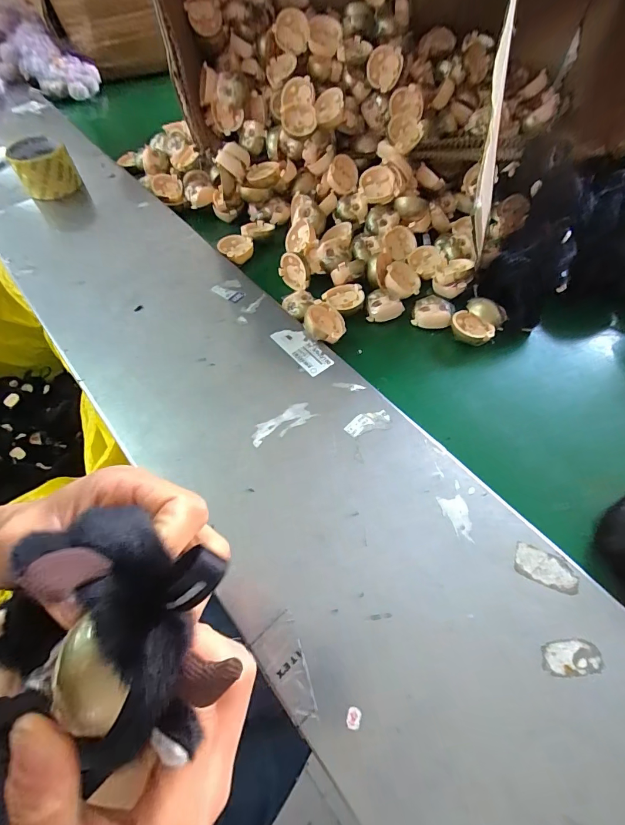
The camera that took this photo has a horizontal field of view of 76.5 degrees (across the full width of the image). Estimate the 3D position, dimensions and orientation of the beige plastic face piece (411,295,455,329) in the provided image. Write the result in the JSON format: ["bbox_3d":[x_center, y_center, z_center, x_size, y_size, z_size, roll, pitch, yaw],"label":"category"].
[{"bbox_3d":[0.152,-0.127,0.500,0.047,0.021,0.040,13,61,11],"label":"beige plastic face piece"}]

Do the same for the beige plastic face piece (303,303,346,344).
[{"bbox_3d":[0.015,-0.105,0.467,0.045,0.031,0.056,6,60,7],"label":"beige plastic face piece"}]

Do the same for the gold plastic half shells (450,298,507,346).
[{"bbox_3d":[0.200,-0.109,0.482,0.050,0.031,0.057,32,66,20],"label":"gold plastic half shells"}]

